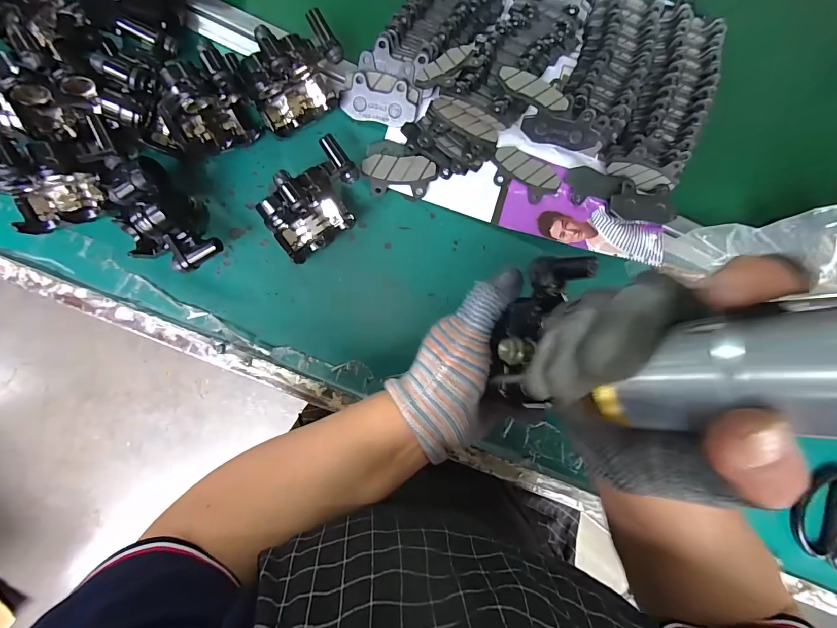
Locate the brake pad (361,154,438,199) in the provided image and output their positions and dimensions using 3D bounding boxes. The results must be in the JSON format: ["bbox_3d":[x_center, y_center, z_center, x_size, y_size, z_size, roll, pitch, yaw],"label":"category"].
[{"bbox_3d":[-0.018,-0.134,0.370,0.070,0.014,0.037,1,86,-7],"label":"brake pad"}]

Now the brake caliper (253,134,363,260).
[{"bbox_3d":[-0.087,-0.097,0.329,0.055,0.075,0.099,38,82,-2],"label":"brake caliper"}]

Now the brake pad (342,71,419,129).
[{"bbox_3d":[-0.038,-0.206,0.367,0.073,0.005,0.039,11,110,2],"label":"brake pad"}]

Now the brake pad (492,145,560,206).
[{"bbox_3d":[0.108,-0.141,0.381,0.071,0.009,0.039,28,83,-4],"label":"brake pad"}]

